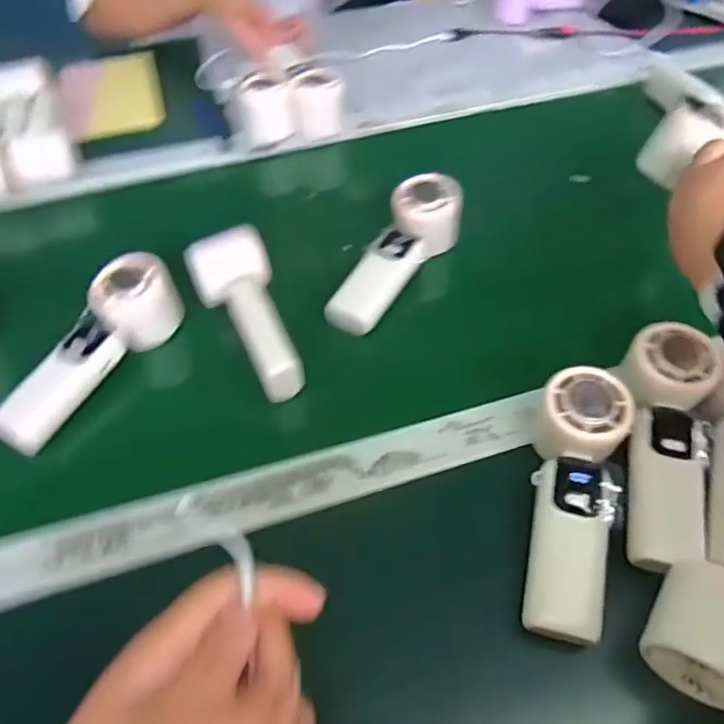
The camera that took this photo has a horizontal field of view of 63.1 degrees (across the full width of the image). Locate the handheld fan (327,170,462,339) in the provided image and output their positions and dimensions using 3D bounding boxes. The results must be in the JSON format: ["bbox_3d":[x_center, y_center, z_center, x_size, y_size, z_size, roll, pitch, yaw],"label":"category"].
[{"bbox_3d":[0.033,-0.096,0.512,0.061,0.048,0.170,21,55,18],"label":"handheld fan"}]

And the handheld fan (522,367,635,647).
[{"bbox_3d":[0.134,0.087,0.377,0.051,0.047,0.166,11,65,11],"label":"handheld fan"}]

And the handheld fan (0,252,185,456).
[{"bbox_3d":[-0.210,-0.011,0.458,0.053,0.050,0.172,21,55,18],"label":"handheld fan"}]

